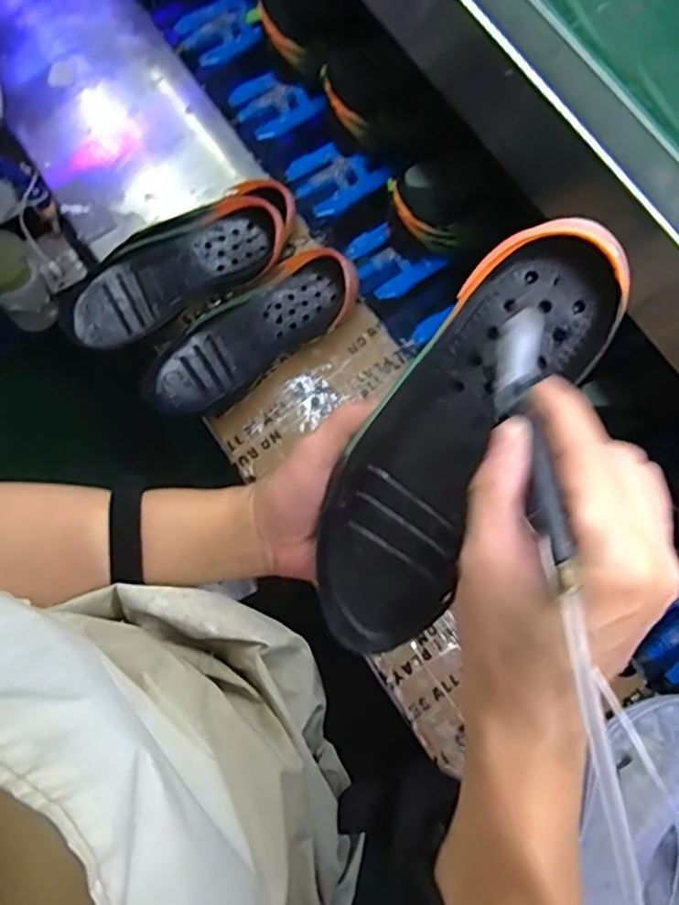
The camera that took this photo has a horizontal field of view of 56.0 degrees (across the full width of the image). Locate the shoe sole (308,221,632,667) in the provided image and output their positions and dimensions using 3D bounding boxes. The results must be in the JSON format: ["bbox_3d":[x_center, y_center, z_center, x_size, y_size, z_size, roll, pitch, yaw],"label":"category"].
[{"bbox_3d":[0.064,-0.005,0.373,0.091,0.043,0.263,31,105,6],"label":"shoe sole"}]

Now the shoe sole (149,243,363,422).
[{"bbox_3d":[-0.098,-0.128,0.712,0.257,0.066,0.104,-40,81,-7],"label":"shoe sole"}]

